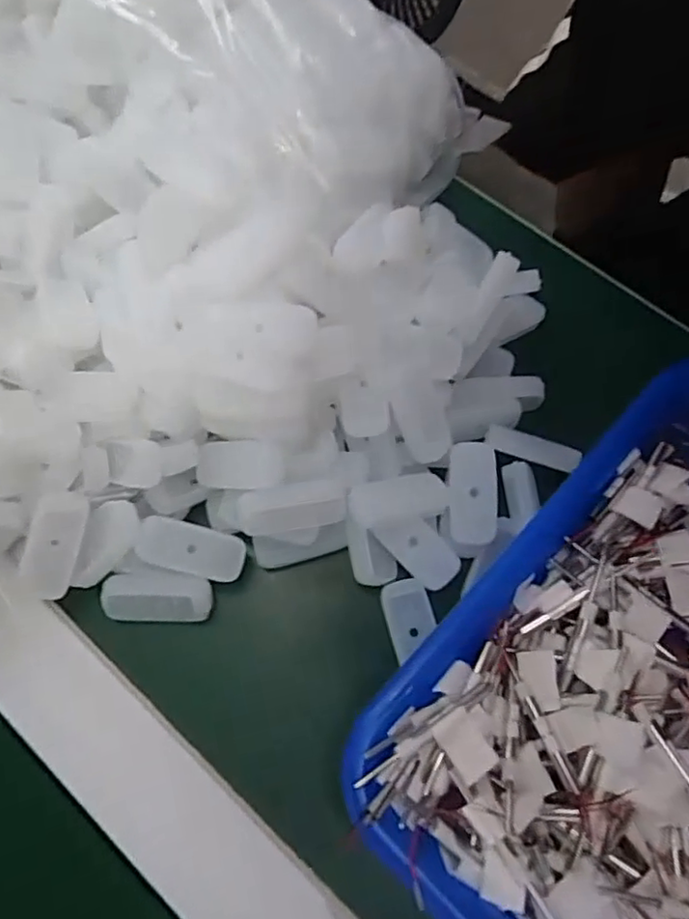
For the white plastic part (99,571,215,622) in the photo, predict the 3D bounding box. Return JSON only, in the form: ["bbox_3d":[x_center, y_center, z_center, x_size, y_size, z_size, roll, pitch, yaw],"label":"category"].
[{"bbox_3d":[-0.075,0.055,0.254,0.041,0.014,0.018,-1,70,1],"label":"white plastic part"}]

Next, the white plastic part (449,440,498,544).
[{"bbox_3d":[0.054,0.013,0.266,0.020,0.005,0.043,1,70,2],"label":"white plastic part"}]

